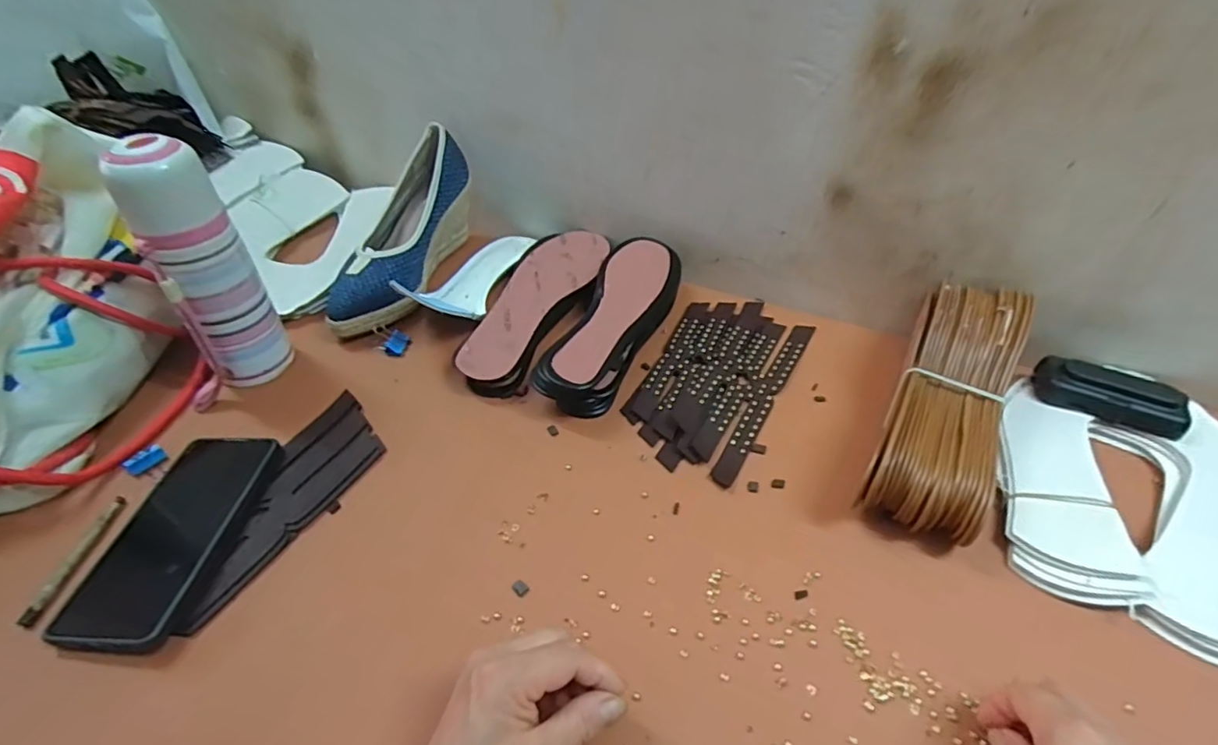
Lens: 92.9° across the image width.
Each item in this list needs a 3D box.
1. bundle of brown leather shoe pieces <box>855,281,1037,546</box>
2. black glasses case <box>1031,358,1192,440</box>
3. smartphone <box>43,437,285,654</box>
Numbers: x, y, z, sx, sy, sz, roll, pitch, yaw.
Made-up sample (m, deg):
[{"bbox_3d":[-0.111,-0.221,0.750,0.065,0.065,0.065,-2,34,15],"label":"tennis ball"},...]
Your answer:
[{"bbox_3d":[0.269,0.024,0.470,0.084,0.087,0.232,23,49,20],"label":"bundle of brown leather shoe pieces"},{"bbox_3d":[0.432,0.020,0.497,0.107,0.029,0.044,24,48,22],"label":"black glasses case"},{"bbox_3d":[-0.306,0.111,0.411,0.085,0.013,0.161,2,44,6],"label":"smartphone"}]

